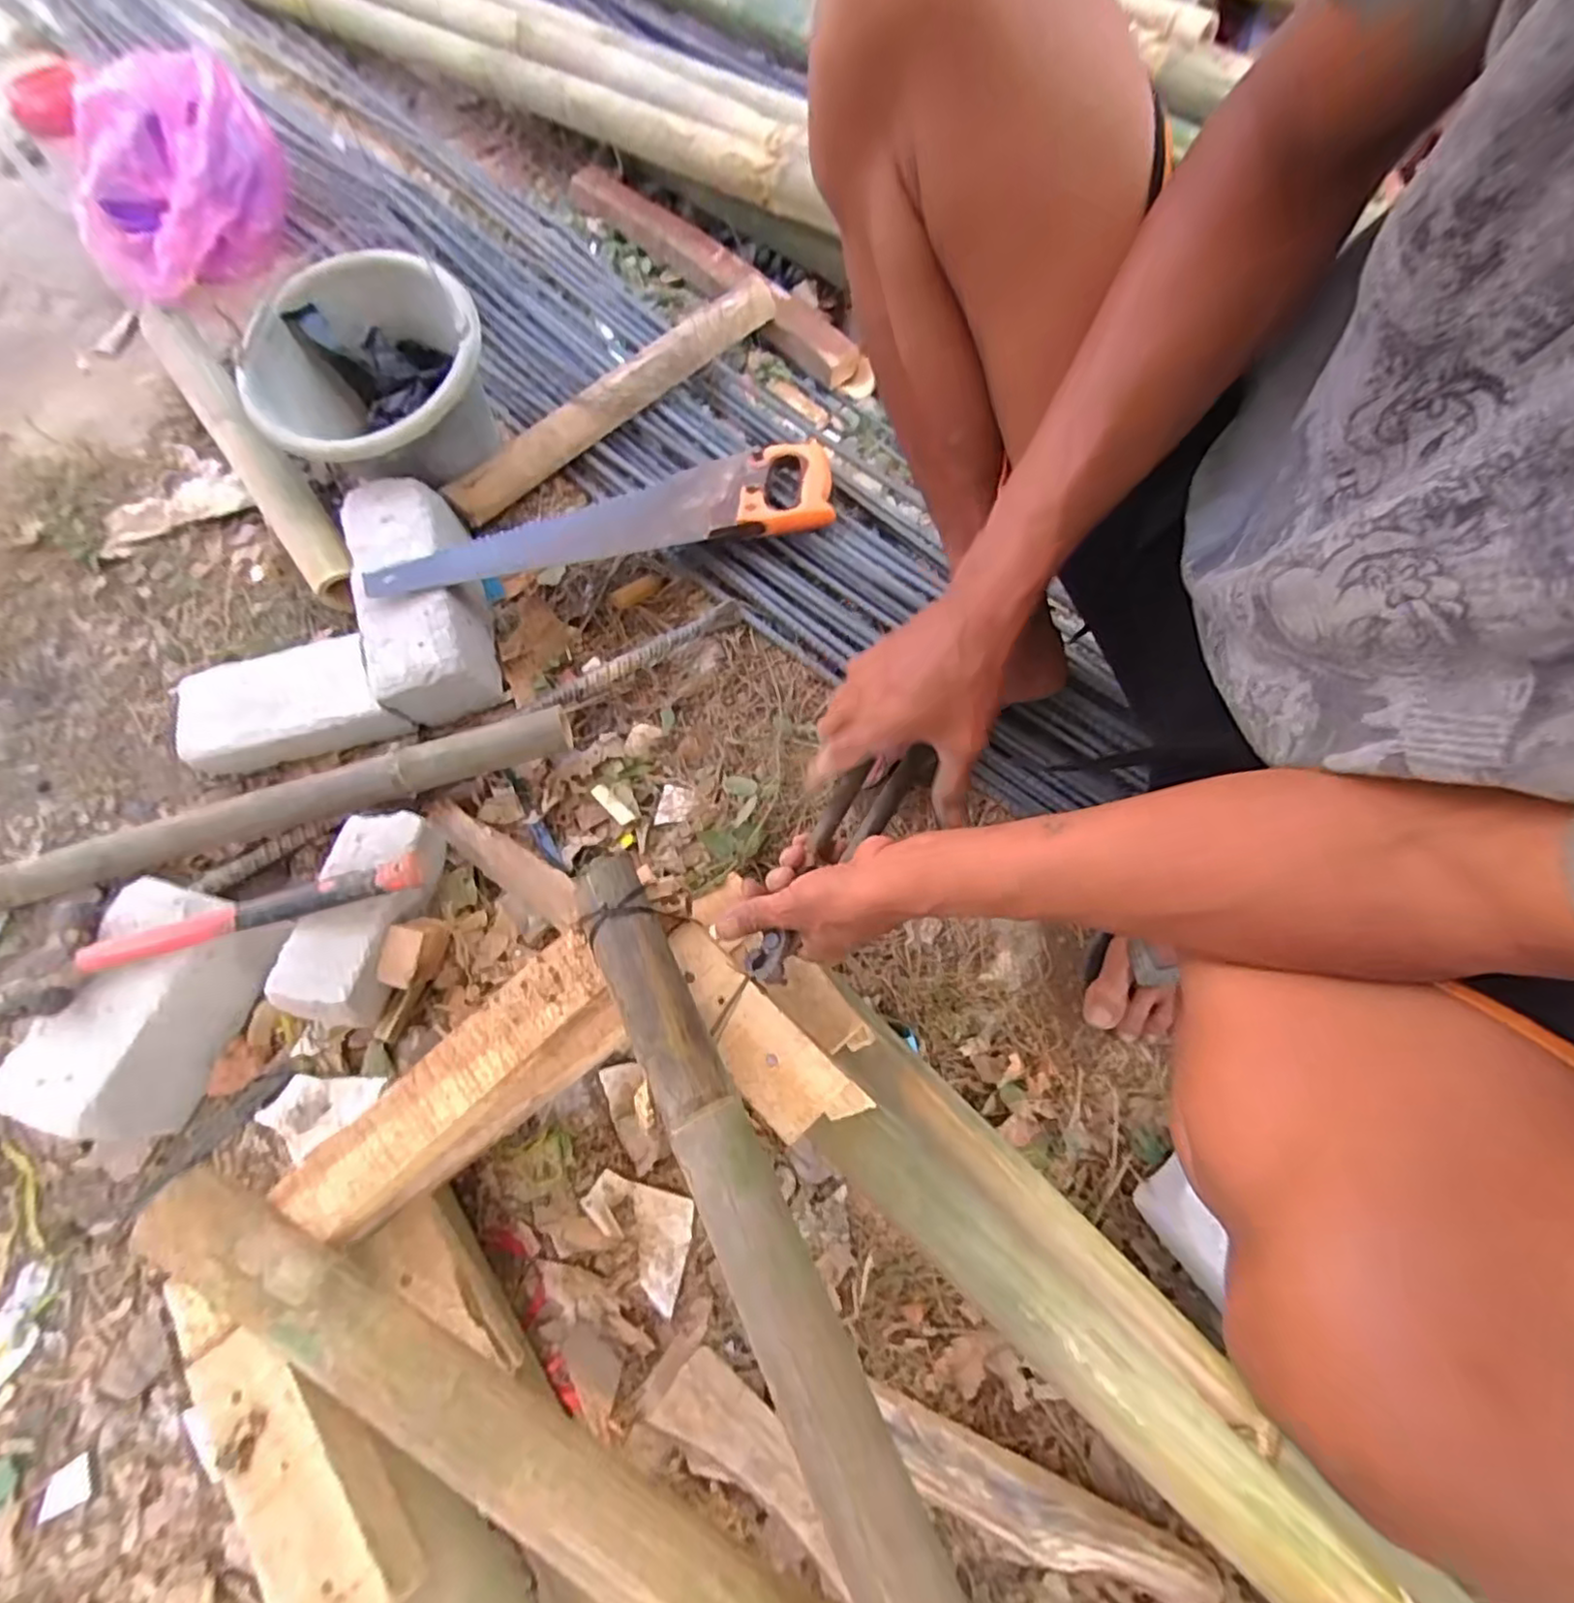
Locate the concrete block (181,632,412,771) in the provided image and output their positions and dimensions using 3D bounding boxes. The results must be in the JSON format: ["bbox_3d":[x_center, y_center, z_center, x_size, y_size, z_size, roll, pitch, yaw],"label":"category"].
[{"bbox_3d":[-0.525,-0.105,0.725,0.216,0.073,0.103,-13,69,-3],"label":"concrete block"}]

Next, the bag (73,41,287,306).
[{"bbox_3d":[-0.854,-0.859,0.943,0.297,0.194,0.189,-32,68,-10],"label":"bag"}]

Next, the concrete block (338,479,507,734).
[{"bbox_3d":[-0.399,-0.224,0.747,0.116,0.094,0.258,-17,69,-4],"label":"concrete block"}]

